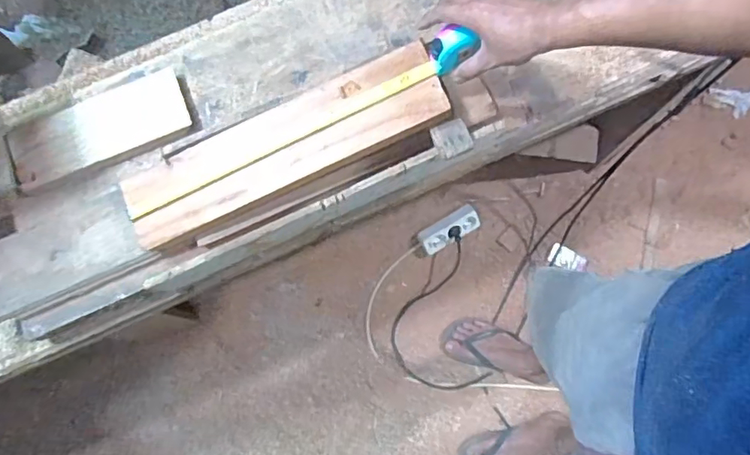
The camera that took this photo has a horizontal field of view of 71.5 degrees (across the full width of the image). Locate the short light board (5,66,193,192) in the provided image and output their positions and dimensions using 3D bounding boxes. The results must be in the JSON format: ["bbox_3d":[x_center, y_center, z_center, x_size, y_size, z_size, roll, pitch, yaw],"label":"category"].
[{"bbox_3d":[-0.429,-0.152,0.806,0.276,0.024,0.118,-20,74,-4],"label":"short light board"}]

